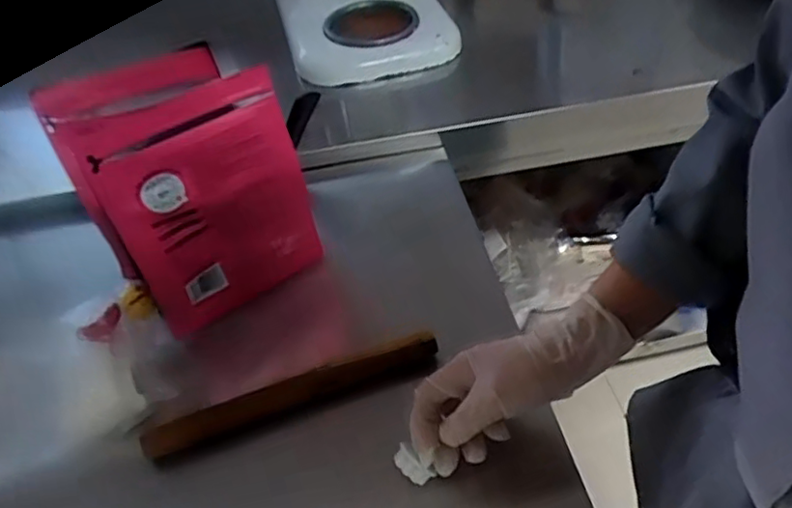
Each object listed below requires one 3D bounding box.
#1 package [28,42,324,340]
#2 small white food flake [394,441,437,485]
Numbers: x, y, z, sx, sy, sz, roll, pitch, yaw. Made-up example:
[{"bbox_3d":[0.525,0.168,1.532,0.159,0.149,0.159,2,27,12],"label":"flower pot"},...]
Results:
[{"bbox_3d":[-0.174,-0.056,0.551,0.182,0.203,0.125,-24,47,-16],"label":"package"},{"bbox_3d":[0.010,0.144,0.430,0.016,0.013,0.030,-31,49,-22],"label":"small white food flake"}]

